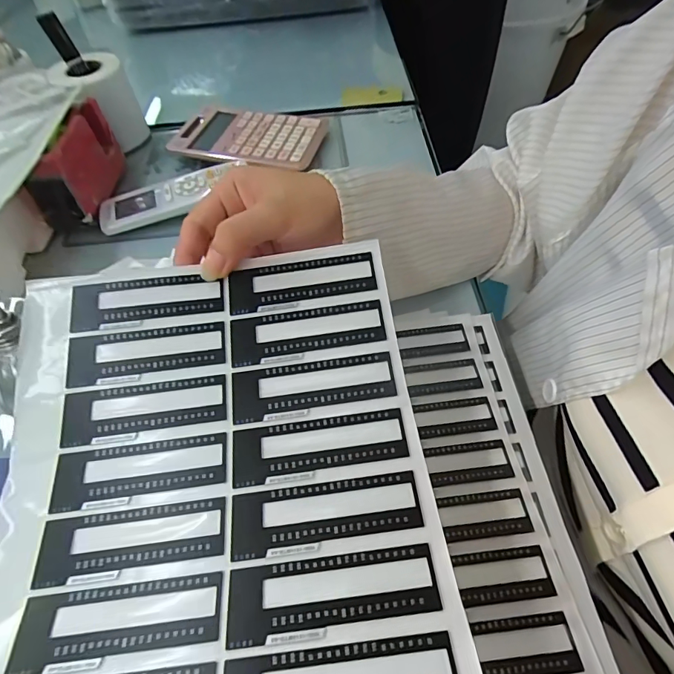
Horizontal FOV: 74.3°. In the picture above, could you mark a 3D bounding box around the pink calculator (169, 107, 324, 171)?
[{"bbox_3d":[-0.111,-0.249,0.550,0.181,0.015,0.107,10,55,12],"label":"pink calculator"}]

